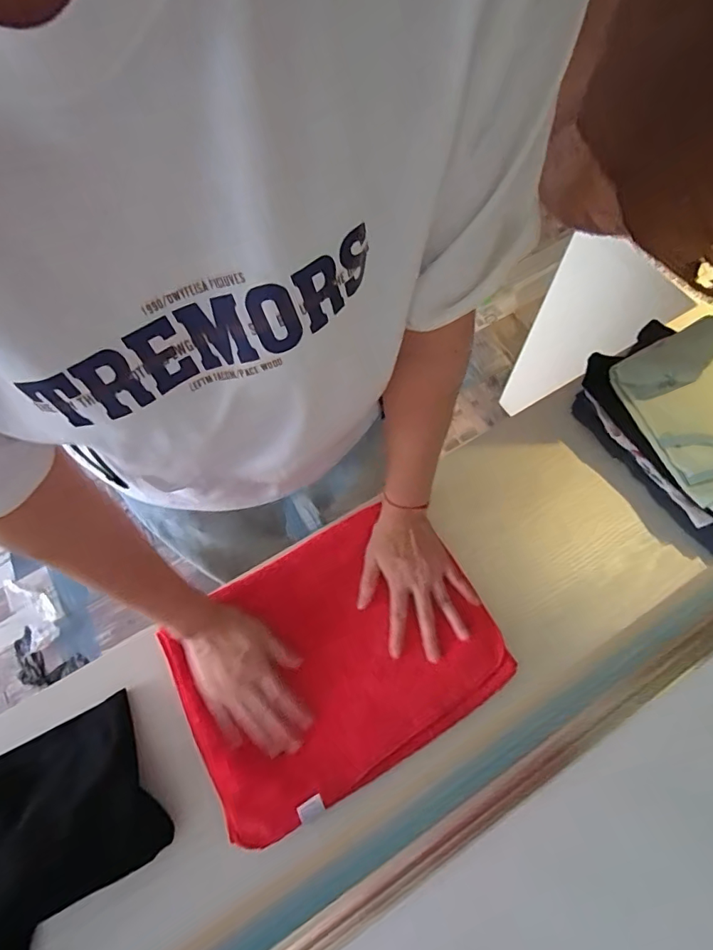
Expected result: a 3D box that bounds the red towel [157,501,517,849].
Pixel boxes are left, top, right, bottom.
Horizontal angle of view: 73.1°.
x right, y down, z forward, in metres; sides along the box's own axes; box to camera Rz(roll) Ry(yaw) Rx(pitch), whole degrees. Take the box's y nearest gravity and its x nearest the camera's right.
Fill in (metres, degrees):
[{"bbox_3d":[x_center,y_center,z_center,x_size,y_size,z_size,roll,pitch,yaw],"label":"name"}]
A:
[{"bbox_3d":[-0.031,0.215,0.584,0.360,0.018,0.275,-29,71,-10],"label":"red towel"}]

